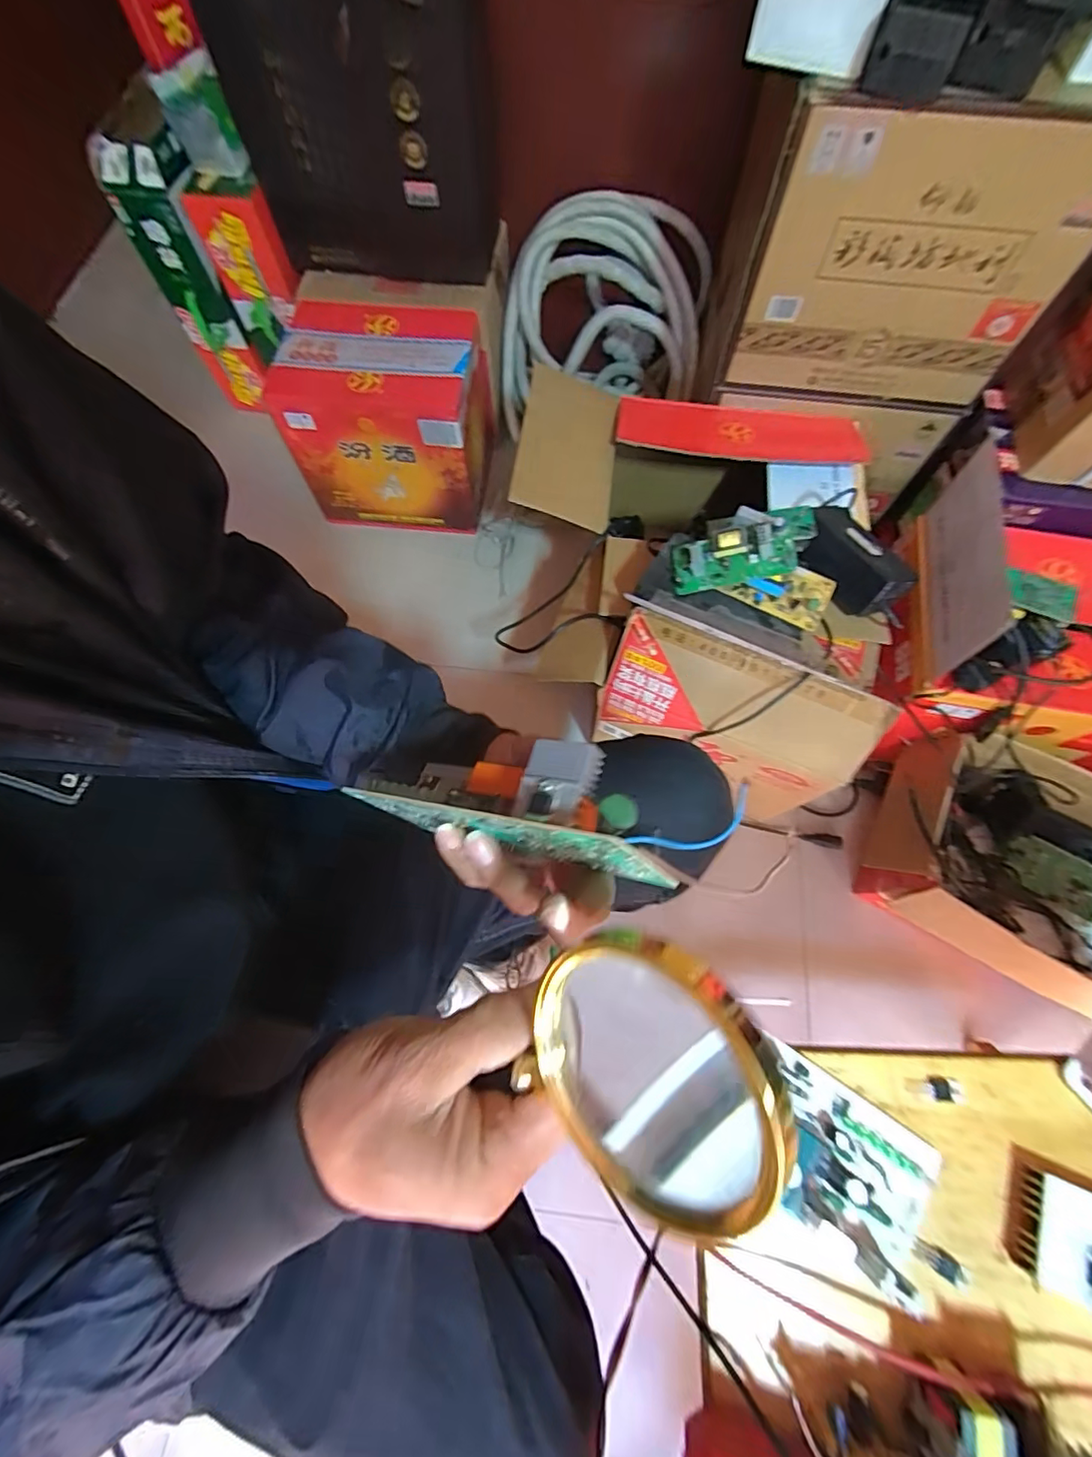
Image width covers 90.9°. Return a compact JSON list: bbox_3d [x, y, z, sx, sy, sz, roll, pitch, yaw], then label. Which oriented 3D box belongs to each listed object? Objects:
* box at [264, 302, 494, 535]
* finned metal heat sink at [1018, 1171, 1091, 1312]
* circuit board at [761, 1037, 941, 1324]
[{"bbox_3d":[-0.288,-0.583,1.028,0.320,0.294,0.253,4,70,2],"label":"box"},{"bbox_3d":[0.272,0.260,0.268,0.055,0.013,0.048,20,71,8],"label":"finned metal heat sink"},{"bbox_3d":[0.155,0.229,0.279,0.100,0.027,0.069,33,73,12],"label":"circuit board"}]

